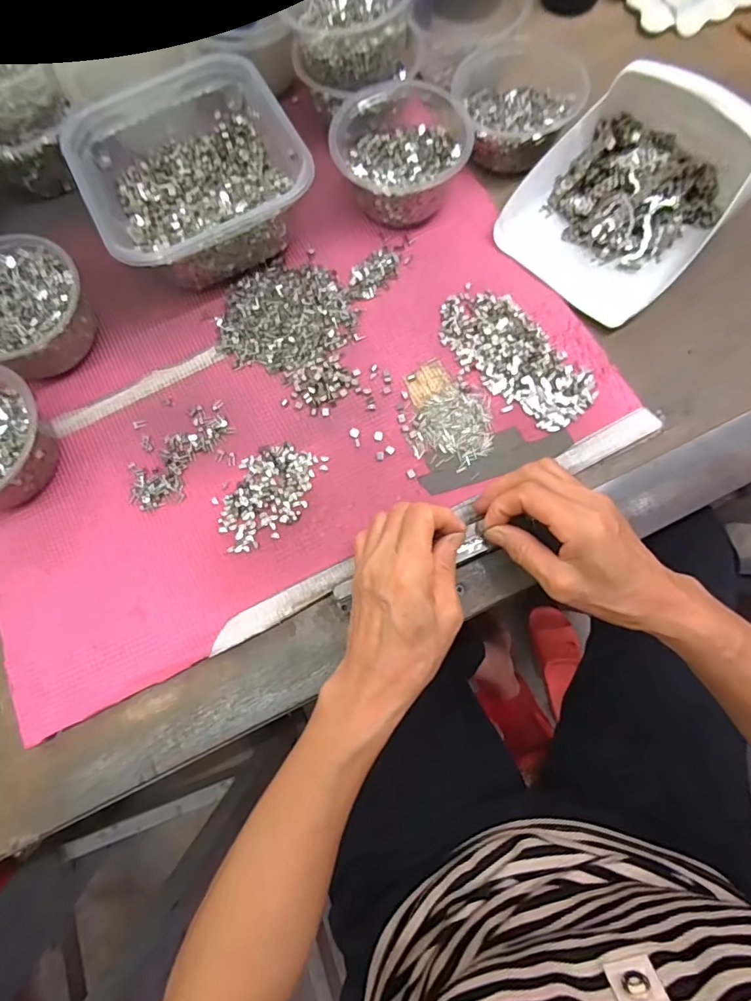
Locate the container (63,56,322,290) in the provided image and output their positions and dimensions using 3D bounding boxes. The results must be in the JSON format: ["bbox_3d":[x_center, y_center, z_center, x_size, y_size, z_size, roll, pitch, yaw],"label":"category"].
[{"bbox_3d":[-0.155,-0.277,0.433,0.168,0.070,0.168,-26,77,-5],"label":"container"}]

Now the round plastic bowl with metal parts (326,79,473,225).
[{"bbox_3d":[0.024,-0.307,0.438,0.112,0.061,0.121,0,76,2],"label":"round plastic bowl with metal parts"}]

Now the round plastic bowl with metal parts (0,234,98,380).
[{"bbox_3d":[-0.292,-0.155,0.415,0.111,0.059,0.106,0,76,2],"label":"round plastic bowl with metal parts"}]

